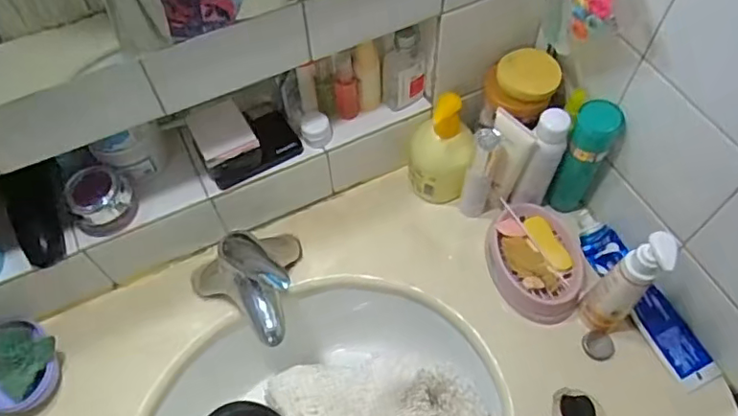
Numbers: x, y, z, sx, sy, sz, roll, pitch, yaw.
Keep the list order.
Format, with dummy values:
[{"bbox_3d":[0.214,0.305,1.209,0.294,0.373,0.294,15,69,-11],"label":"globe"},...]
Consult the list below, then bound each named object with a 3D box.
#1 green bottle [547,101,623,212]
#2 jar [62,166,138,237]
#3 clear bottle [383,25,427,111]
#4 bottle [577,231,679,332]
[{"bbox_3d":[0.258,-0.054,0.694,0.046,0.184,0.040,40,68,22],"label":"green bottle"},{"bbox_3d":[-0.300,-0.012,0.639,0.062,0.056,0.063,-1,59,1],"label":"jar"},{"bbox_3d":[0.045,-0.168,0.688,0.052,0.103,0.044,2,59,3],"label":"clear bottle"},{"bbox_3d":[0.271,0.083,0.605,0.031,0.180,0.043,-32,64,-17],"label":"bottle"}]

